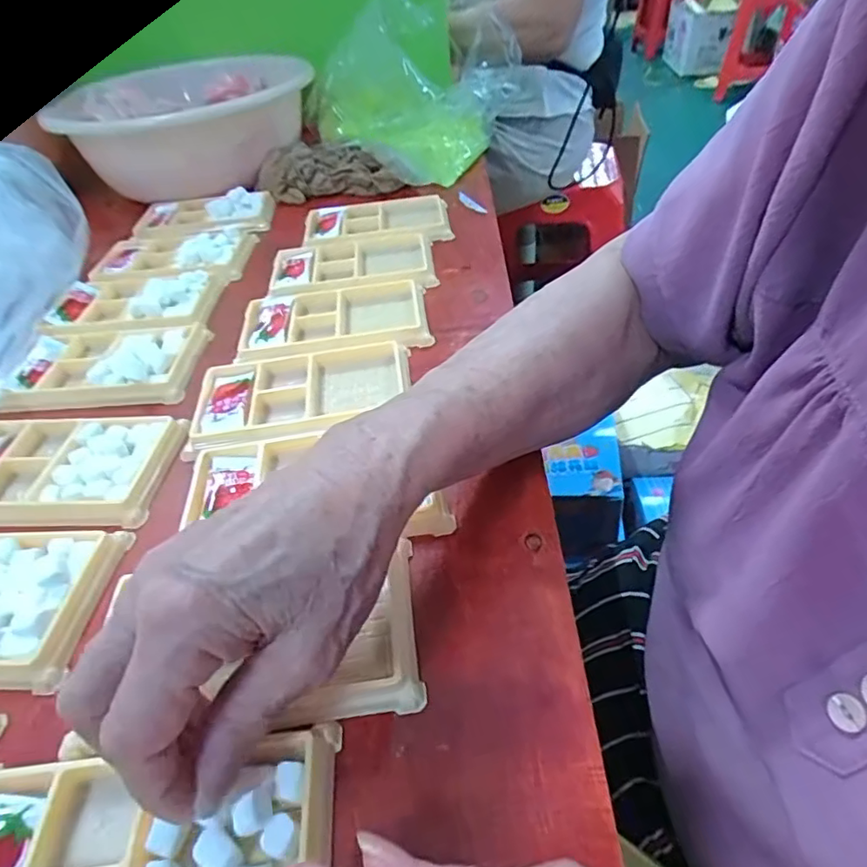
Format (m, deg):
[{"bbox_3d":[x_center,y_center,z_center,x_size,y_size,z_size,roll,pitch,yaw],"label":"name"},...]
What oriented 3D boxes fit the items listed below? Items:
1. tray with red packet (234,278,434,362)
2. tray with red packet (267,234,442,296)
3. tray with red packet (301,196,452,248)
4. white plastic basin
[{"bbox_3d":[-0.071,-0.082,0.411,0.132,0.012,0.082,-9,43,-3],"label":"tray with red packet"},{"bbox_3d":[-0.067,-0.140,0.473,0.131,0.014,0.083,-10,43,-4],"label":"tray with red packet"},{"bbox_3d":[-0.051,-0.198,0.536,0.134,0.016,0.076,-10,43,-3],"label":"tray with red packet"},{"bbox_3d":[-0.253,-0.334,0.625,0.225,0.100,0.241,-3,43,3],"label":"white plastic basin"}]

